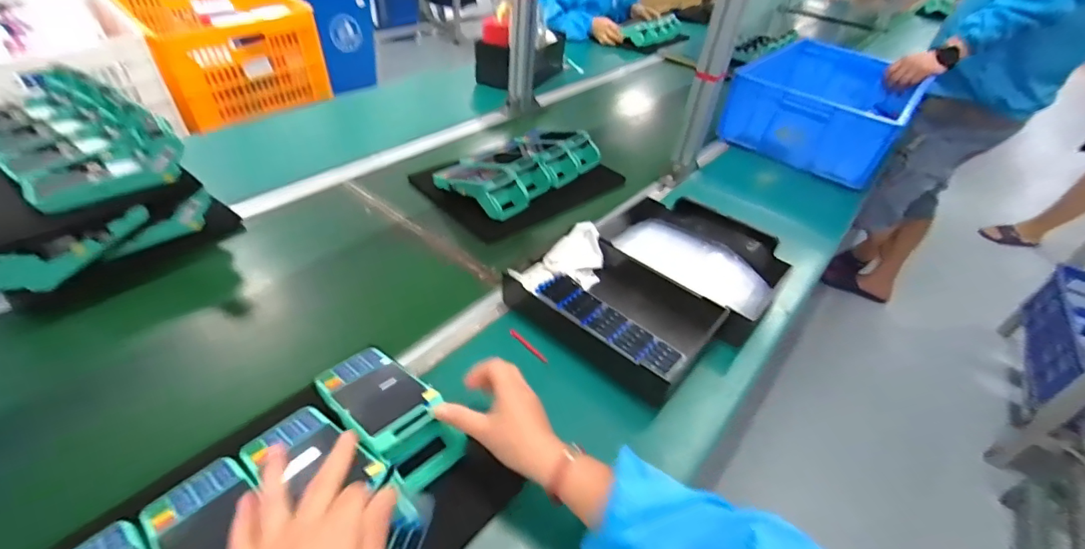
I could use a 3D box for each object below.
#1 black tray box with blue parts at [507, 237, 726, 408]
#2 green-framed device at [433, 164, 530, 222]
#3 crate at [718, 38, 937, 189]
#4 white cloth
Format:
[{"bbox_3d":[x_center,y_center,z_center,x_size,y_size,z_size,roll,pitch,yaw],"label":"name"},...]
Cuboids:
[{"bbox_3d":[0.088,0.050,0.643,0.253,0.069,0.172,34,48,28],"label":"black tray box with blue parts"},{"bbox_3d":[-0.107,-0.157,0.834,0.174,0.054,0.080,31,47,26],"label":"green-framed device"},{"bbox_3d":[0.699,-0.422,1.177,0.341,0.135,0.489,32,47,26],"label":"crate"},{"bbox_3d":[0.027,-0.007,0.676,0.066,0.064,0.154,34,48,28],"label":"white cloth"}]

